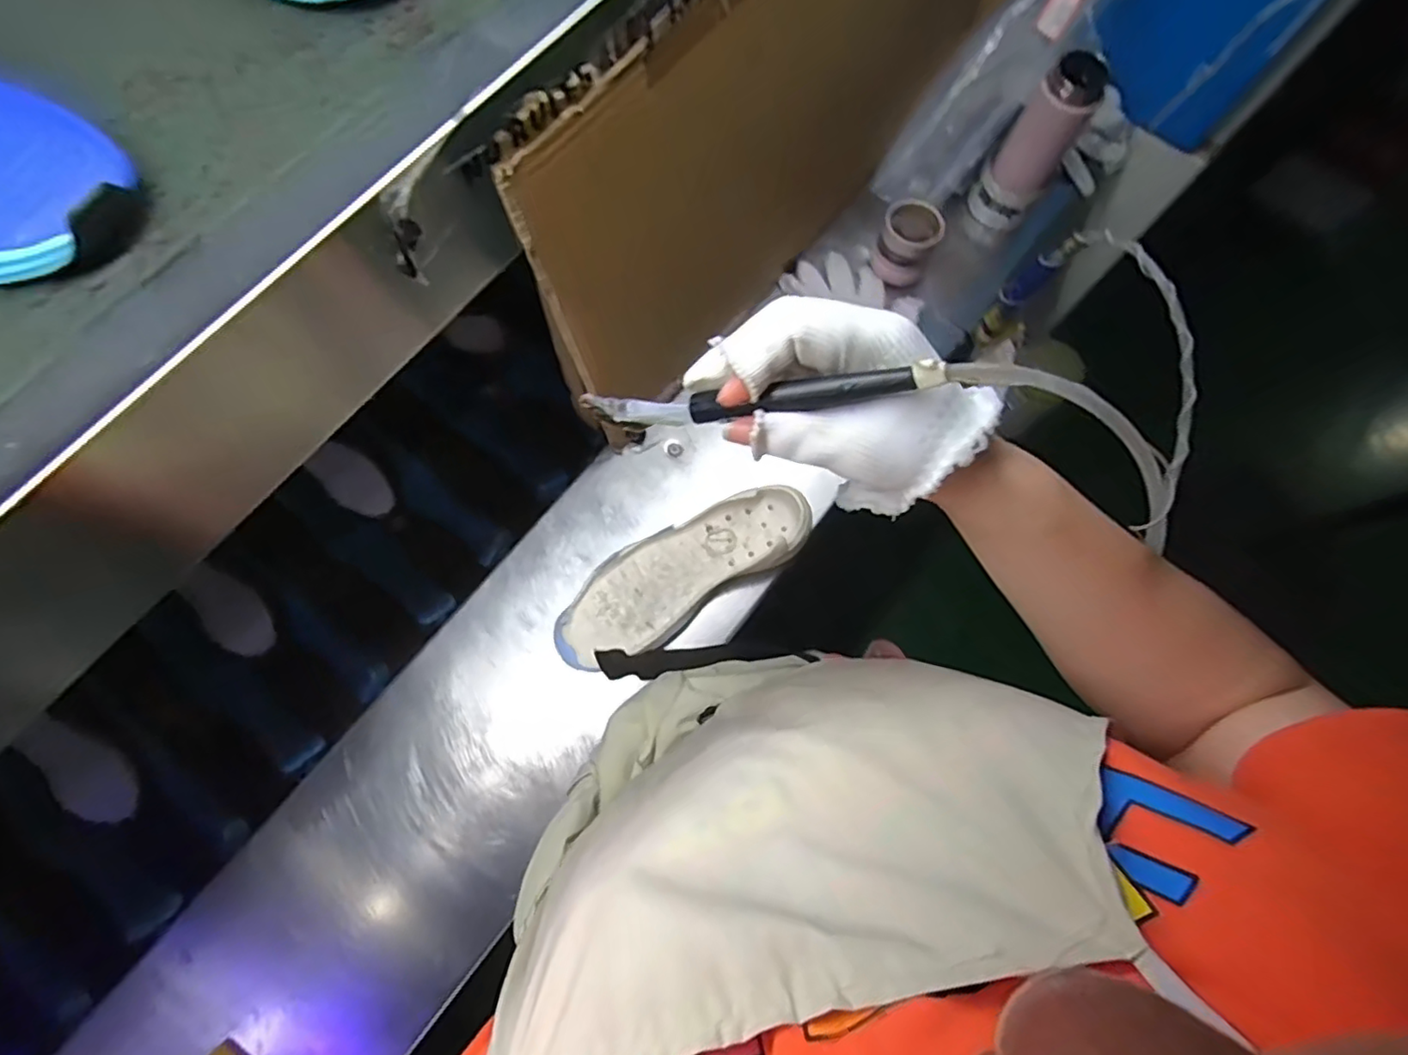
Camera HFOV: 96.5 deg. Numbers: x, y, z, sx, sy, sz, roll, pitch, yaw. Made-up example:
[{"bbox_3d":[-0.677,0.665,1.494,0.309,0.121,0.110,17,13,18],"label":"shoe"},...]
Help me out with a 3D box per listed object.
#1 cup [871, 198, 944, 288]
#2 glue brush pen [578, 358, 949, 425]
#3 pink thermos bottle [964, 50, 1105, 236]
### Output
[{"bbox_3d":[0.239,-0.338,0.745,0.063,0.063,0.078,25,75,7],"label":"cup"},{"bbox_3d":[0.014,-0.057,0.283,0.148,0.020,0.013,-1,74,24],"label":"glue brush pen"},{"bbox_3d":[0.372,-0.428,0.713,0.074,0.173,0.058,30,75,8],"label":"pink thermos bottle"}]

